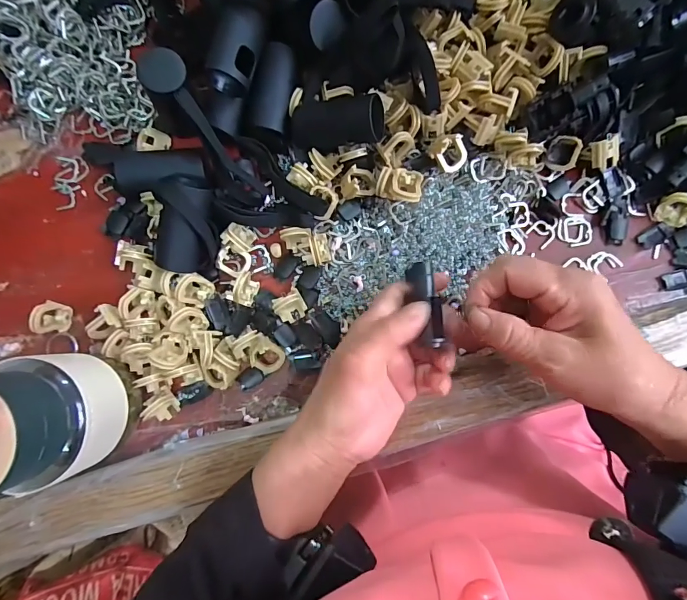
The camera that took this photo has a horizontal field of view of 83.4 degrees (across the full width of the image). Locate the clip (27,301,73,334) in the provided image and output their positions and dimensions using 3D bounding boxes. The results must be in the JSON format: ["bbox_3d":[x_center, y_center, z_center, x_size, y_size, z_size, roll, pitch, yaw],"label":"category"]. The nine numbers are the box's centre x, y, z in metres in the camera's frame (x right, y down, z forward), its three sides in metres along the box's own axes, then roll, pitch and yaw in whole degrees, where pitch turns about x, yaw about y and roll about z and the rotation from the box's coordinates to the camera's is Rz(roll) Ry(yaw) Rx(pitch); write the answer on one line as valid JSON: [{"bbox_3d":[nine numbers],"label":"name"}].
[{"bbox_3d":[-0.215,0.013,0.286,0.015,0.023,0.023,4,88,3],"label":"clip"}]

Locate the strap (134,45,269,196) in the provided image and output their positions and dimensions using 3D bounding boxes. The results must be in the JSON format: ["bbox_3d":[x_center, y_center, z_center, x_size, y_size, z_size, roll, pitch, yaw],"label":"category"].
[{"bbox_3d":[-0.092,-0.115,0.262,0.025,0.014,0.111,-36,113,1],"label":"strap"}]

